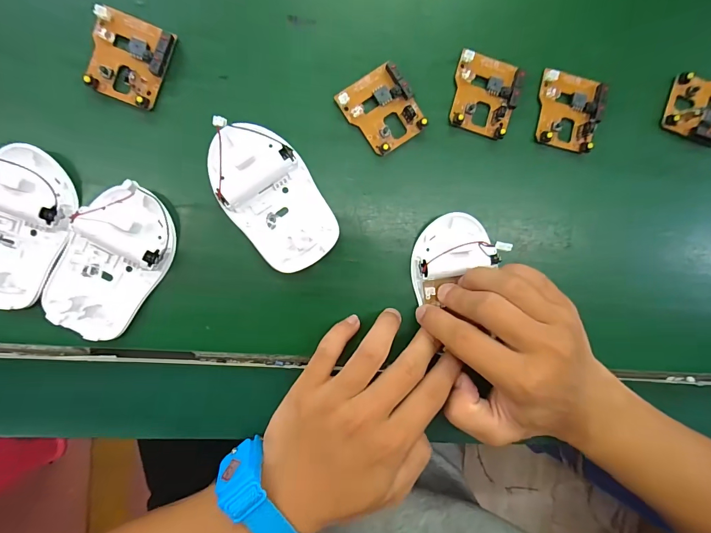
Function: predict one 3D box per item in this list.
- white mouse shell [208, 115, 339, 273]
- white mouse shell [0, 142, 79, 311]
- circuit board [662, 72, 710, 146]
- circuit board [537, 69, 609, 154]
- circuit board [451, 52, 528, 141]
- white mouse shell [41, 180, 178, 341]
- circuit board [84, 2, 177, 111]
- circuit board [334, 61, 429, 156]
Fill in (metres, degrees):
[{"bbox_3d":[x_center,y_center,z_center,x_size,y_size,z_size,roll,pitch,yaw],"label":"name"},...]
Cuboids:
[{"bbox_3d":[-0.054,-0.045,0.235,0.054,0.016,0.099,-34,96,-4],"label":"white mouse shell"},{"bbox_3d":[-0.203,-0.022,0.215,0.056,0.017,0.093,28,90,-7],"label":"white mouse shell"},{"bbox_3d":[0.252,-0.116,0.266,0.048,0.012,0.046,18,91,-7],"label":"circuit board"},{"bbox_3d":[0.149,-0.108,0.256,0.042,0.017,0.051,8,92,-7],"label":"circuit board"},{"bbox_3d":[0.088,-0.117,0.249,0.042,0.010,0.051,10,92,-7],"label":"circuit board"},{"bbox_3d":[-0.149,-0.002,0.223,0.054,0.016,0.094,34,89,-7],"label":"white mouse shell"},{"bbox_3d":[-0.138,-0.127,0.223,0.042,0.010,0.049,20,91,-7],"label":"circuit board"},{"bbox_3d":[0.018,-0.103,0.243,0.044,0.010,0.049,-37,96,-3],"label":"circuit board"}]

